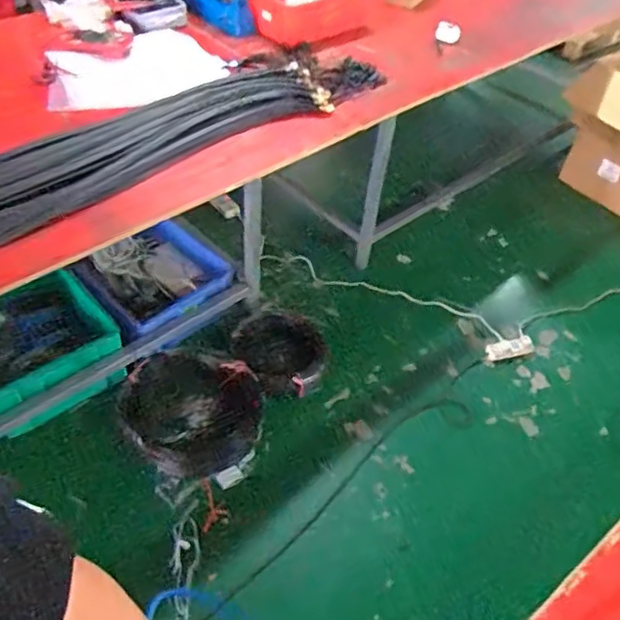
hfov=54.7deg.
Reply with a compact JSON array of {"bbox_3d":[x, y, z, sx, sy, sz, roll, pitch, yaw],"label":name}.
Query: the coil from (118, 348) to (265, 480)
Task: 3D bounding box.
[{"bbox_3d":[-0.353,0.301,1.792,0.416,0.095,0.400,2,46,-2],"label":"coil"}]

